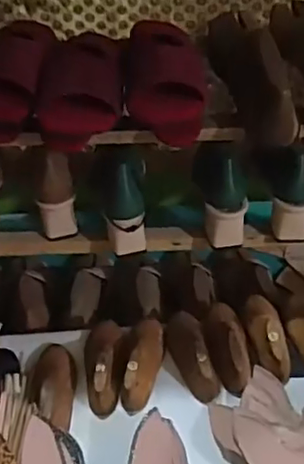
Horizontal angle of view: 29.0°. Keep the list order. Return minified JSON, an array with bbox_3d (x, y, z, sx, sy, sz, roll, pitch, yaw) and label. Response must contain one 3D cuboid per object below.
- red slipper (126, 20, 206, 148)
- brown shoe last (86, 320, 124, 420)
[{"bbox_3d":[0.015,-0.199,0.709,0.088,0.070,0.213,-2,45,2],"label":"red slipper"},{"bbox_3d":[-0.064,0.170,0.783,0.056,0.053,0.141,-4,45,0],"label":"brown shoe last"}]

